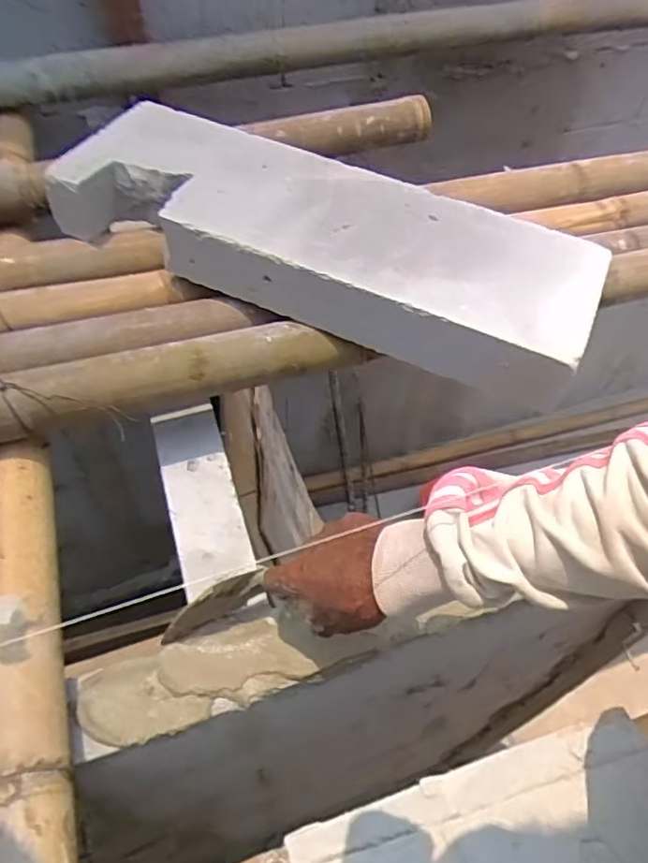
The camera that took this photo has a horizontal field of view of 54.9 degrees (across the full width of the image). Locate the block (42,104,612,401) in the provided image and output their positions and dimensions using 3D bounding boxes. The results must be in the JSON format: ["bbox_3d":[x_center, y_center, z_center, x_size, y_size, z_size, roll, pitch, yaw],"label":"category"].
[{"bbox_3d":[0.003,-0.217,0.691,0.568,0.092,0.203,23,56,13],"label":"block"}]

